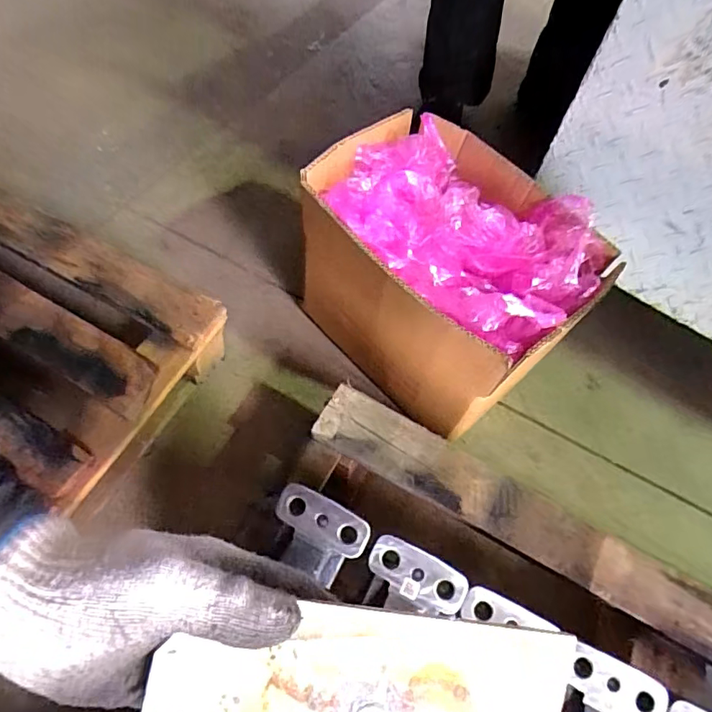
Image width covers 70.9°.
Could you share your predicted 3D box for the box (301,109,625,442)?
[{"bbox_3d":[0.117,-0.129,0.706,0.275,0.259,0.384,-36,69,-21],"label":"box"}]

